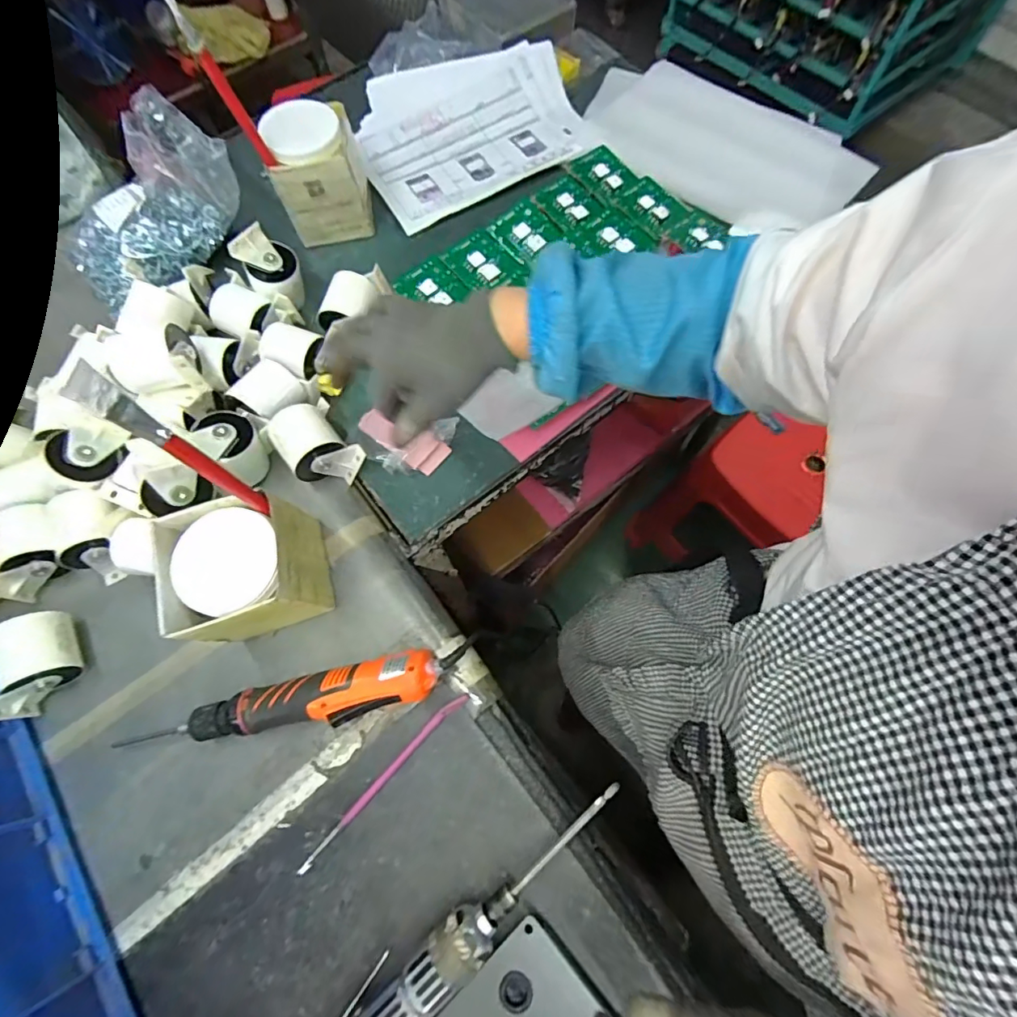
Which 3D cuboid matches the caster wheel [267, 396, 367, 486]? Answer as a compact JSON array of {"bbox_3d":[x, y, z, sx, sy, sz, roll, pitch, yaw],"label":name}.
[{"bbox_3d":[-0.214,-0.074,0.538,0.073,0.056,0.091,-40,73,-11],"label":"caster wheel"}]

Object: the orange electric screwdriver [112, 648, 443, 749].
[{"bbox_3d":[-0.209,0.179,0.446,0.290,0.039,0.048,-11,70,-2],"label":"orange electric screwdriver"}]

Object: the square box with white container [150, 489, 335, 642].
[{"bbox_3d":[-0.244,0.057,0.463,0.123,0.098,0.122,-18,70,-4],"label":"square box with white container"}]

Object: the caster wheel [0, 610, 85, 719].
[{"bbox_3d":[-0.473,0.148,0.483,0.075,0.050,0.098,-26,71,-7],"label":"caster wheel"}]

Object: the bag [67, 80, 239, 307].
[{"bbox_3d":[-0.467,-0.388,0.625,0.159,0.096,0.257,30,74,13],"label":"bag"}]

